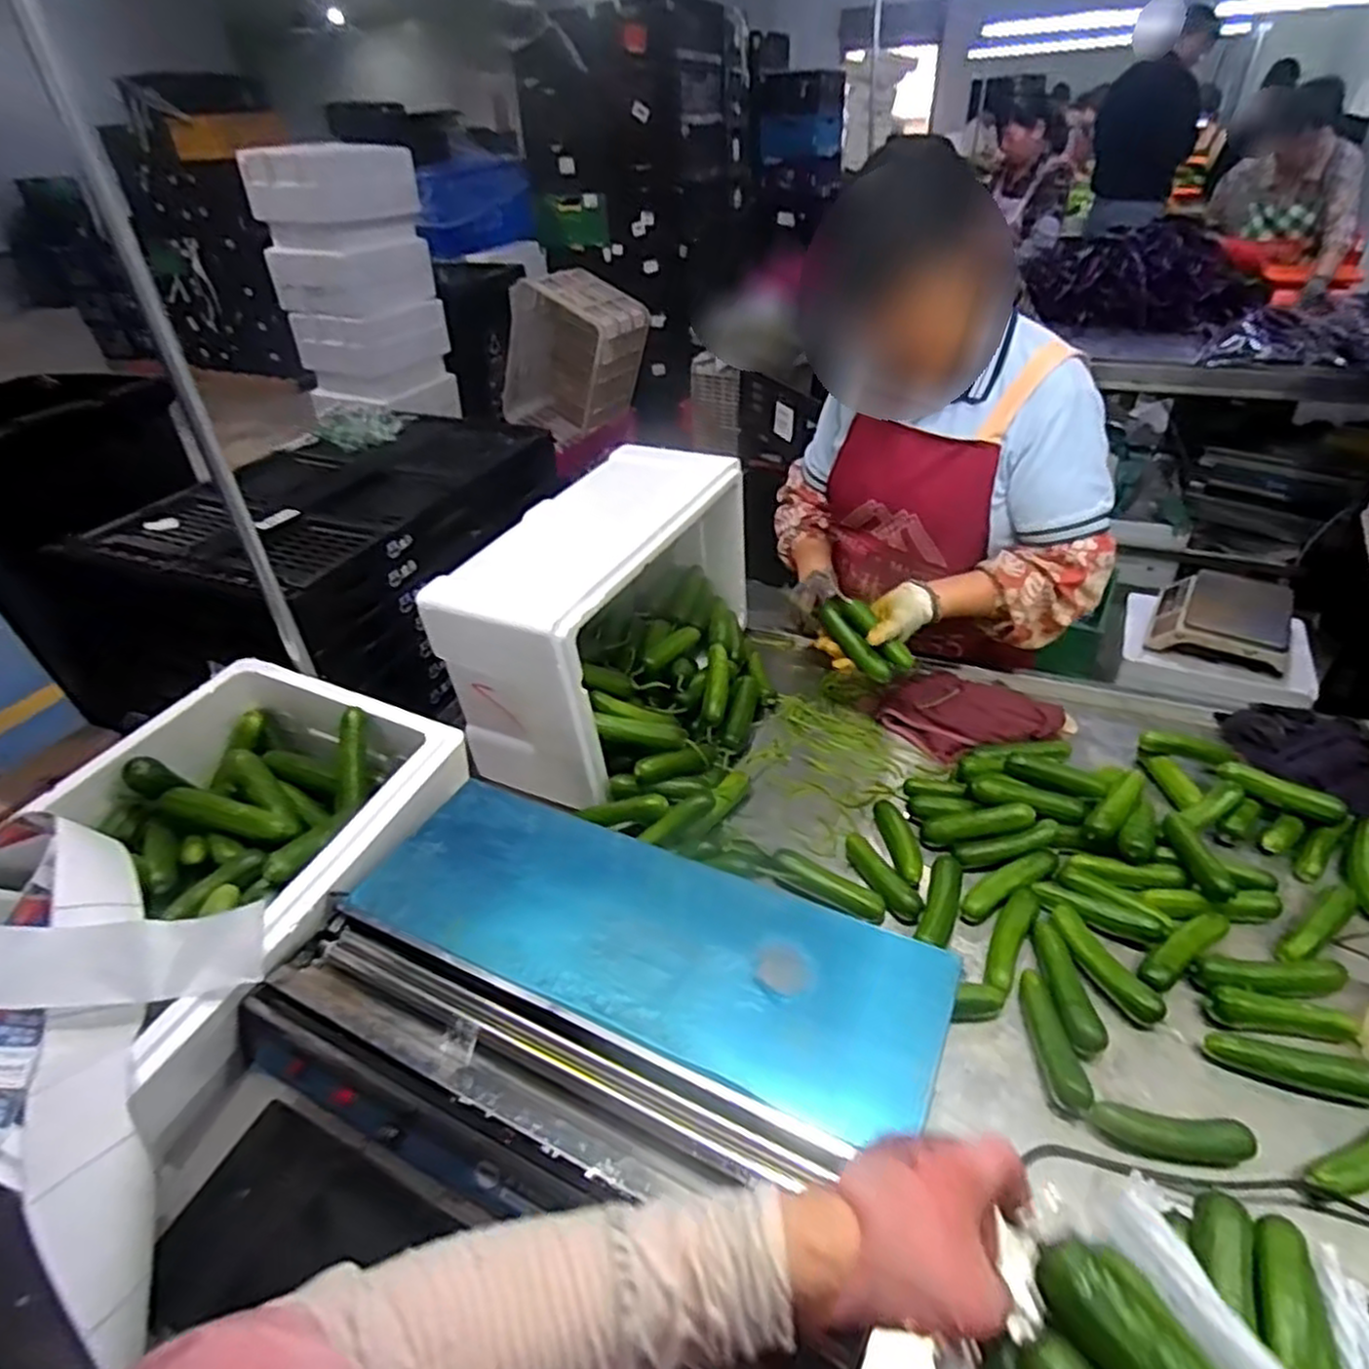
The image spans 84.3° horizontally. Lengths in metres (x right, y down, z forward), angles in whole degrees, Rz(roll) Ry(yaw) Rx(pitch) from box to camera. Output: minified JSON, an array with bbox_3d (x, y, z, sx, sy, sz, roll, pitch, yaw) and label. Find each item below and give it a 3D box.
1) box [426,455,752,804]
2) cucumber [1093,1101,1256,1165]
[{"bbox_3d":[-0.094,-0.107,1.023,0.203,0.270,0.466,15,41,24],"label":"box"},{"bbox_3d":[0.402,0.372,0.624,0.114,0.029,0.031,6,38,13],"label":"cucumber"}]

